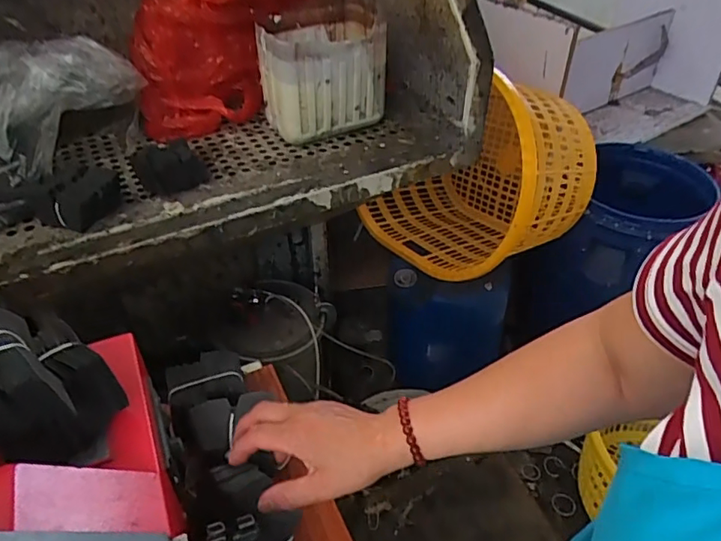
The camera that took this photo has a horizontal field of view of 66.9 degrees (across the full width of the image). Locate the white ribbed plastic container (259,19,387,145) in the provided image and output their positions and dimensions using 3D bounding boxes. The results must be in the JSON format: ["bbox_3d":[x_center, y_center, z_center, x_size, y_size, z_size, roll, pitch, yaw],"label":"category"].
[{"bbox_3d":[-0.064,-0.335,0.962,0.207,0.191,0.123,-14,44,-14],"label":"white ribbed plastic container"}]

